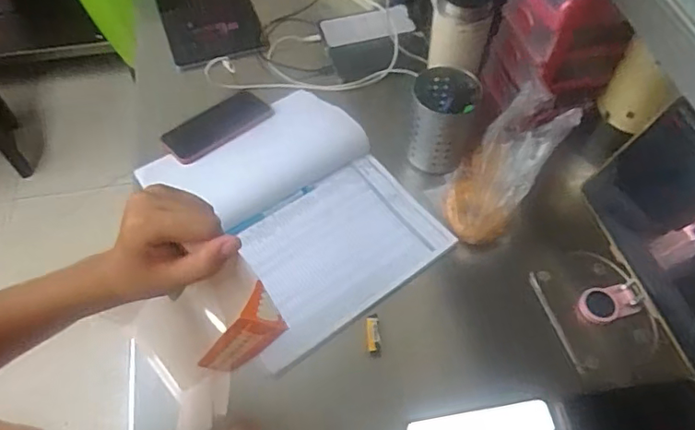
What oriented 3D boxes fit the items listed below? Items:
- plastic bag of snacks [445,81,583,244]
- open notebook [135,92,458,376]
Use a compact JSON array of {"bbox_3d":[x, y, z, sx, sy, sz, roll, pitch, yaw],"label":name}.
[{"bbox_3d":[0.208,-0.062,0.734,0.104,0.137,0.191,32,62,19],"label":"plastic bag of snacks"},{"bbox_3d":[-0.067,-0.012,0.745,0.283,0.031,0.350,-29,61,-22],"label":"open notebook"}]

